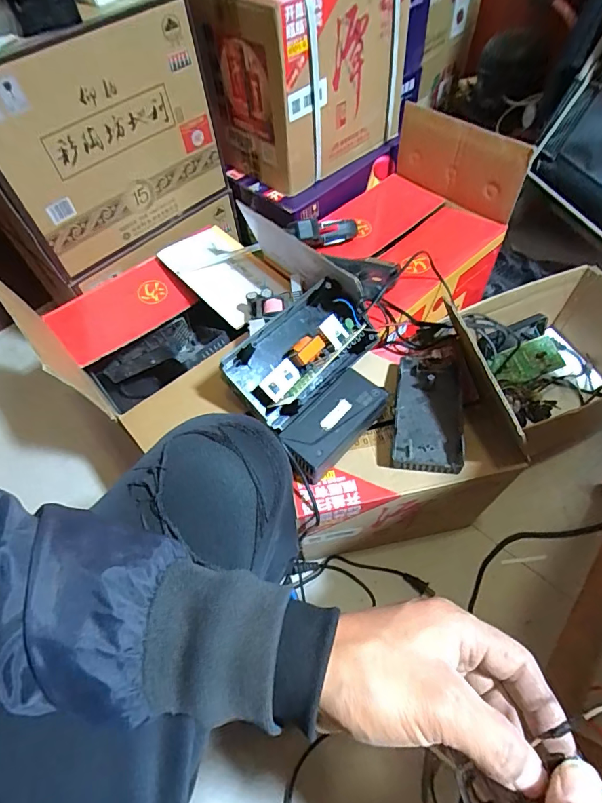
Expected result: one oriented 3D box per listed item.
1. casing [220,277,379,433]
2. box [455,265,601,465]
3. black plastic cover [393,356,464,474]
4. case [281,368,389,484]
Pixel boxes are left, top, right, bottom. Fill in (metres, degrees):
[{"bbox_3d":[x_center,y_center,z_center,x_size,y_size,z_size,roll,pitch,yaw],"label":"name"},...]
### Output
[{"bbox_3d":[0.007,-0.071,0.611,0.216,0.088,0.127,-42,90,-22],"label":"casing"},{"bbox_3d":[0.496,-0.073,0.842,0.335,0.179,0.288,-17,58,-7],"label":"box"},{"bbox_3d":[0.179,0.016,0.607,0.086,0.026,0.168,7,58,9],"label":"black plastic cover"},{"bbox_3d":[0.045,0.031,0.583,0.069,0.044,0.157,37,67,24],"label":"case"}]

